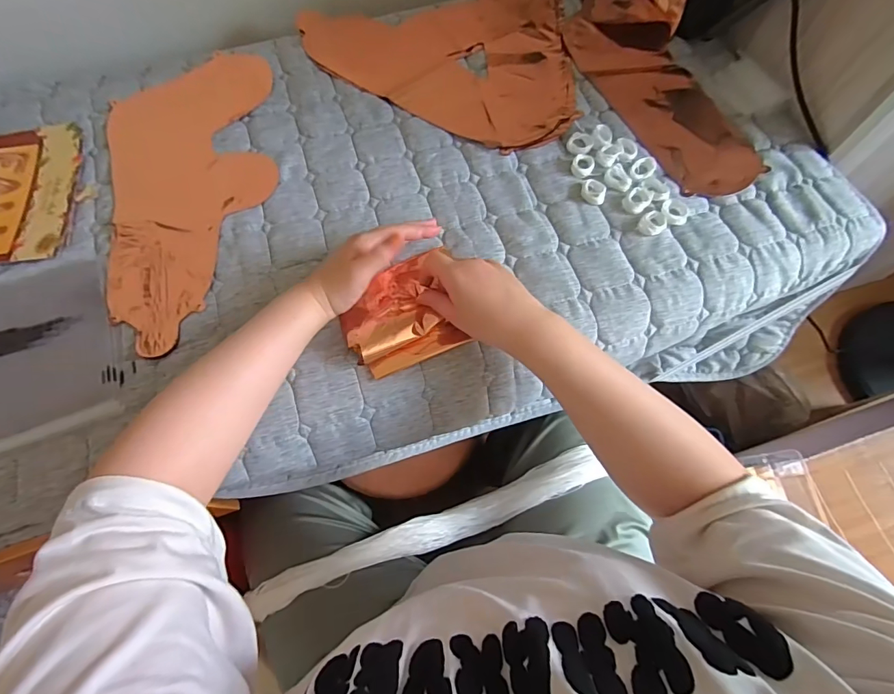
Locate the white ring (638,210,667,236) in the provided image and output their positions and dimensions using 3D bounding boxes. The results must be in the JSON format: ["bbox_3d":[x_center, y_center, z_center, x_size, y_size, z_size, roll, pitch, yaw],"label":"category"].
[{"bbox_3d":[0.236,-0.142,0.506,0.034,0.010,0.027,-34,71,-13],"label":"white ring"}]

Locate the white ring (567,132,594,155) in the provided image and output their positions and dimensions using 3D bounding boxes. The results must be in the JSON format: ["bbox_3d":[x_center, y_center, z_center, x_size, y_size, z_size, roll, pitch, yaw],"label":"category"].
[{"bbox_3d":[0.167,-0.255,0.554,0.031,0.007,0.033,0,67,1],"label":"white ring"}]

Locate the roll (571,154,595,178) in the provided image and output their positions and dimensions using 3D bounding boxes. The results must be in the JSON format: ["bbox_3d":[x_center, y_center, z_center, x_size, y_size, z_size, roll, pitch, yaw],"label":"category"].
[{"bbox_3d":[0.166,-0.222,0.537,0.028,0.009,0.030,0,67,1],"label":"roll"}]

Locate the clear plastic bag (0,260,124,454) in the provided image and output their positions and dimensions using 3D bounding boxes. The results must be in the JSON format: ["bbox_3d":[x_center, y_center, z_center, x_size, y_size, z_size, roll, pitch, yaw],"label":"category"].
[{"bbox_3d":[-0.452,0.011,0.455,0.201,0.009,0.203,-21,68,-8],"label":"clear plastic bag"}]

